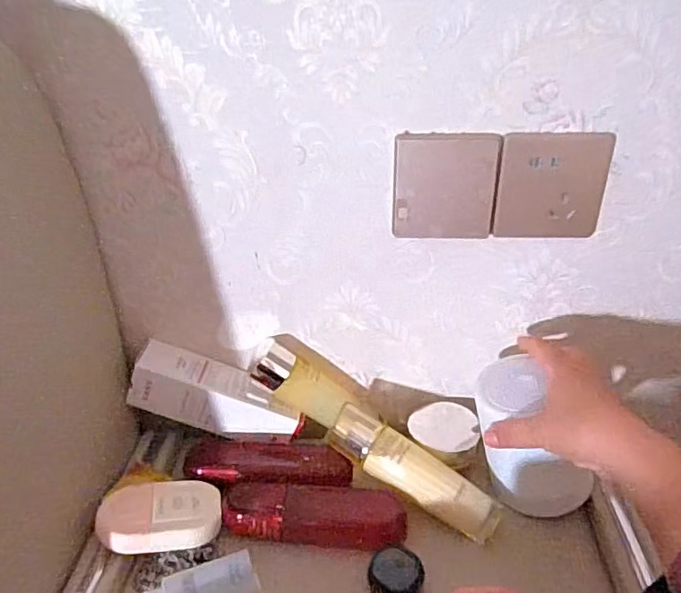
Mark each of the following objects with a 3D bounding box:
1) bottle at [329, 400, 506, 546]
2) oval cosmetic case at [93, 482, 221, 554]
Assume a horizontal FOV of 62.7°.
[{"bbox_3d":[0.064,0.164,0.520,0.169,0.038,0.037,30,43,21],"label":"bottle"},{"bbox_3d":[-0.163,0.199,0.505,0.106,0.025,0.061,-7,32,-5],"label":"oval cosmetic case"}]

